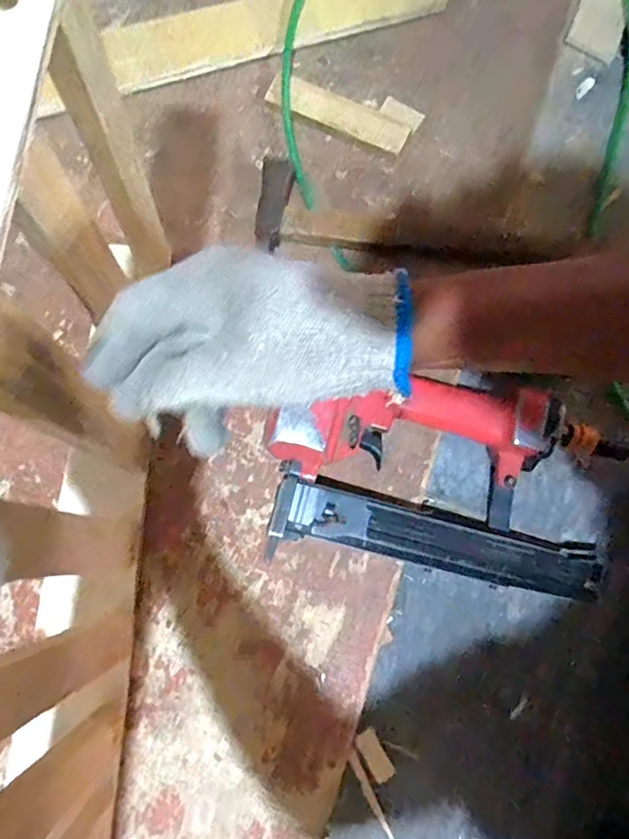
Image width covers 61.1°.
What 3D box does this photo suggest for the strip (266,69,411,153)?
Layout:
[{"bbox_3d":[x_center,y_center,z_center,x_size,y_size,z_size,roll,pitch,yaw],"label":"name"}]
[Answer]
[{"bbox_3d":[0.025,-0.320,0.558,0.155,0.014,0.036,26,78,3],"label":"strip"}]

